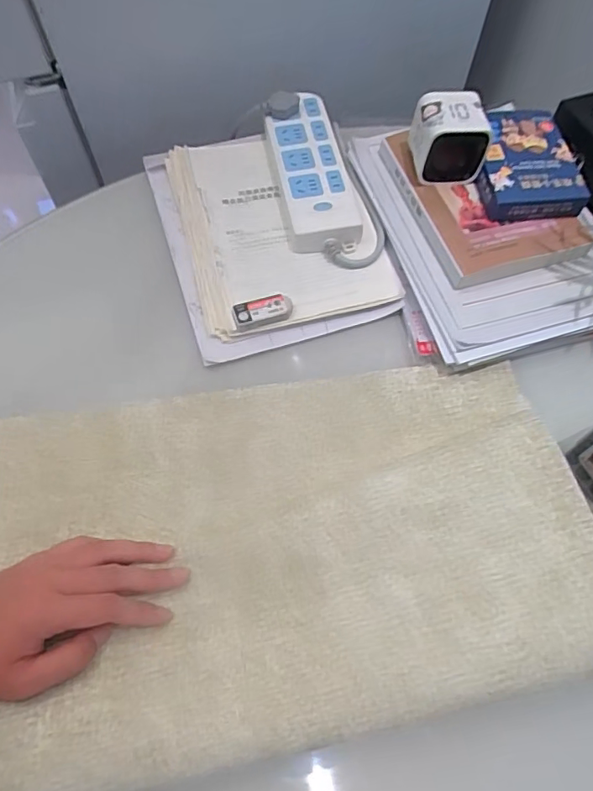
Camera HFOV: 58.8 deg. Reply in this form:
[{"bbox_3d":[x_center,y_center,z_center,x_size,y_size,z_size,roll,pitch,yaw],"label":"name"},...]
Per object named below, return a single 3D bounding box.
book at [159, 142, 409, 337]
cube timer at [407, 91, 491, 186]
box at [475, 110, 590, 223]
[{"bbox_3d":[-0.024,-0.195,0.581,0.196,0.029,0.274,-16,65,-6],"label":"book"},{"bbox_3d":[0.153,-0.259,0.534,0.071,0.071,0.062,-2,65,0],"label":"cube timer"},{"bbox_3d":[0.235,-0.239,0.541,0.096,0.030,0.125,-3,65,0],"label":"box"}]

